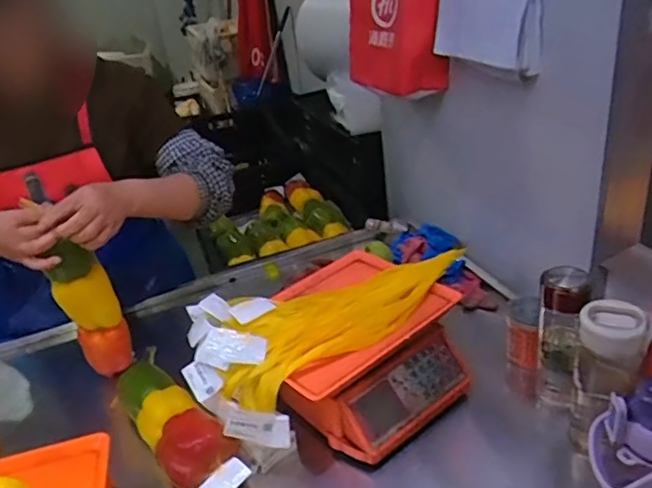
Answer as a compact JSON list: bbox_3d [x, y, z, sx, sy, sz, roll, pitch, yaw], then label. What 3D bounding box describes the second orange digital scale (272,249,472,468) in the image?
[{"bbox_3d":[0.045,0.153,0.885,0.291,0.112,0.298,-25,33,-29],"label":"second orange digital scale"}]

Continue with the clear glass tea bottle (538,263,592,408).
[{"bbox_3d":[0.319,0.131,0.793,0.061,0.201,0.056,3,30,19],"label":"clear glass tea bottle"}]

